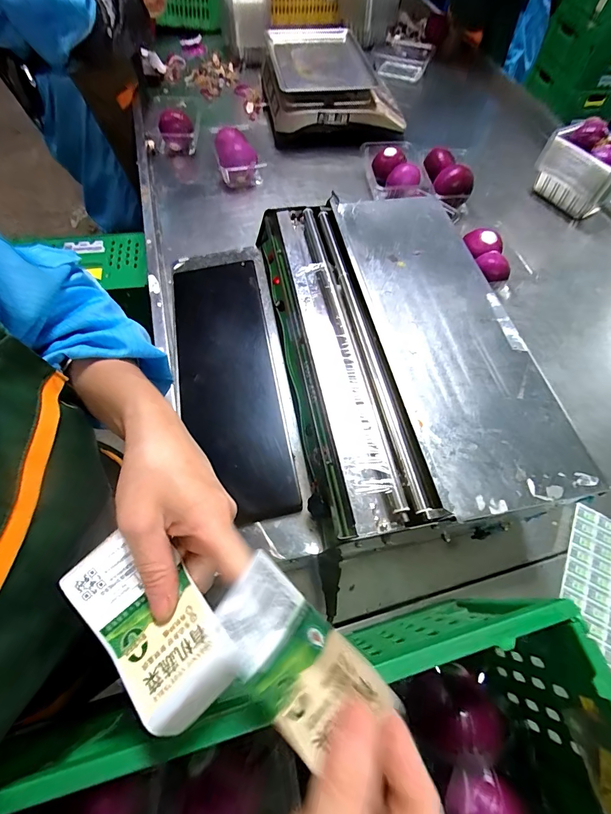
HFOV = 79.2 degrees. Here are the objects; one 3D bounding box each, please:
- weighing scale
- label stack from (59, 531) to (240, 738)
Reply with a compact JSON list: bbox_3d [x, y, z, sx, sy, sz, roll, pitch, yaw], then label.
[{"bbox_3d":[0.061,-0.845,0.980,0.334,0.131,0.371,-9,62,-7],"label":"weighing scale"},{"bbox_3d":[-0.087,0.121,0.209,0.055,0.014,0.106,-42,73,-10],"label":"label stack"}]

